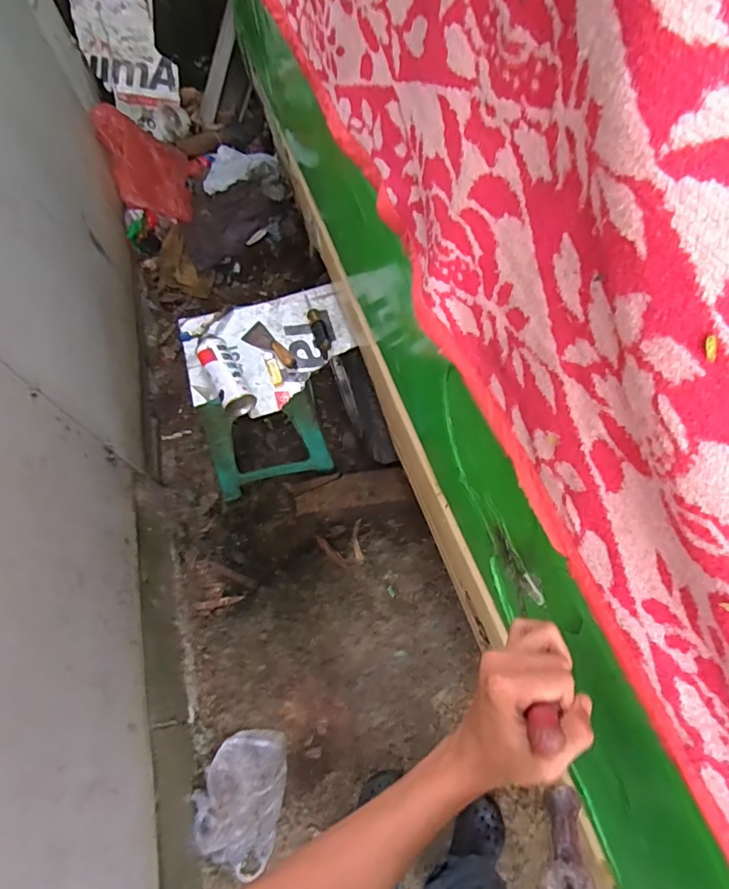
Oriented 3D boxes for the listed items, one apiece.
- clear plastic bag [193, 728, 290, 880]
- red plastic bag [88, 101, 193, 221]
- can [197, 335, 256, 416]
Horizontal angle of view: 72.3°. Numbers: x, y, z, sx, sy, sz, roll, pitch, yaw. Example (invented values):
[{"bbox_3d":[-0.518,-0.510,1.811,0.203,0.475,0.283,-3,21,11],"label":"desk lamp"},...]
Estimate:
[{"bbox_3d":[-0.288,0.808,1.163,0.177,0.098,0.246,5,66,6],"label":"clear plastic bag"},{"bbox_3d":[-0.690,-0.891,1.625,0.239,0.276,0.296,-21,66,-6],"label":"red plastic bag"},{"bbox_3d":[-0.295,-0.148,1.042,0.069,0.068,0.185,-28,67,-9],"label":"can"}]

